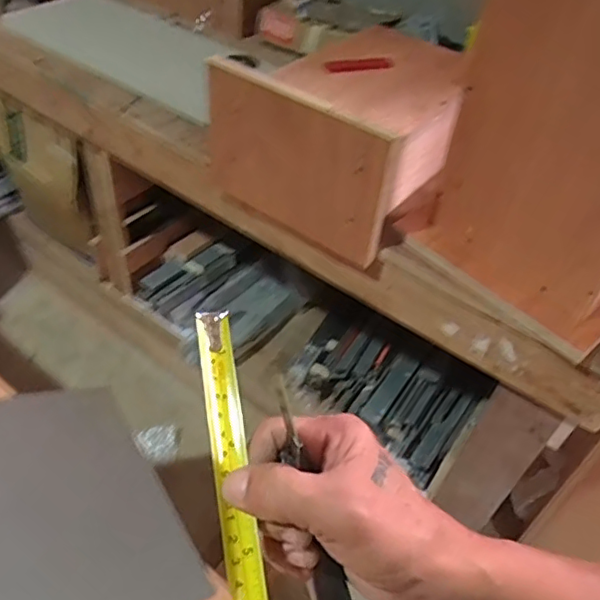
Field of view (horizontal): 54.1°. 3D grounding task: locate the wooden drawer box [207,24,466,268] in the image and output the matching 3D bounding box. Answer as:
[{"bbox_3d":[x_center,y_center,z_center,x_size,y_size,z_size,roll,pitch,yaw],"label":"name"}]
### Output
[{"bbox_3d":[0.062,-0.273,0.970,0.336,0.243,0.279,33,51,24],"label":"wooden drawer box"}]

